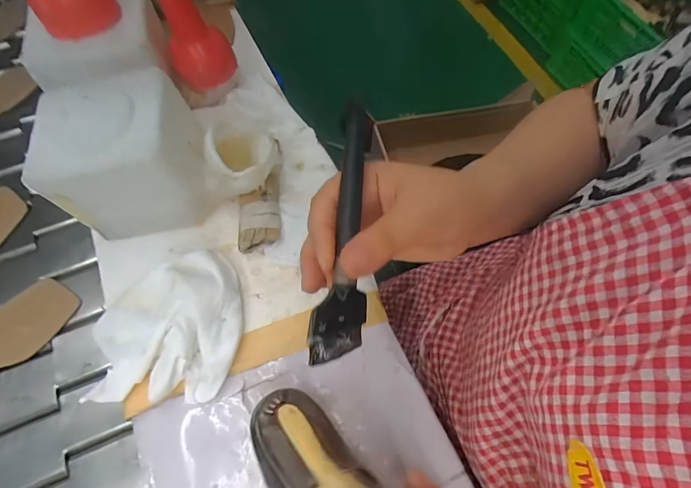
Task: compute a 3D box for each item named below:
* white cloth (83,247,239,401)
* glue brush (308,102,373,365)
[{"bbox_3d":[-0.160,0.077,0.347,0.134,0.035,0.122,-17,69,-8],"label":"white cloth"},{"bbox_3d":[0.001,-0.009,0.221,0.027,0.017,0.145,5,80,3],"label":"glue brush"}]

